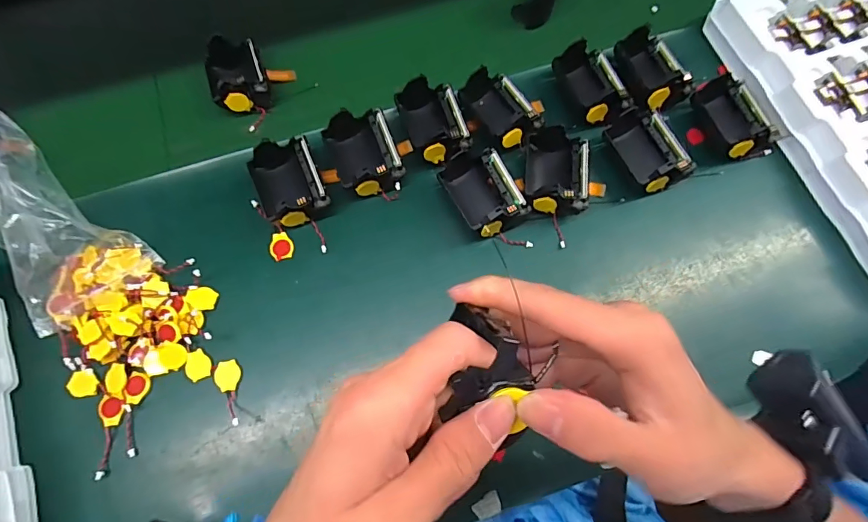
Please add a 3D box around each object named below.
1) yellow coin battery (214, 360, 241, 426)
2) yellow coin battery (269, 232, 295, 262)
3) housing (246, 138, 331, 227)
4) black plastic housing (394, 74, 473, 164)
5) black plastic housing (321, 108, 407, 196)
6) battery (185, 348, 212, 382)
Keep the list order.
[{"bbox_3d":[-0.161,0.104,0.348,0.018,0.006,0.050,-15,71,-4],"label":"yellow coin battery"},{"bbox_3d":[-0.134,-0.014,0.387,0.020,0.004,0.025,-18,71,-5],"label":"yellow coin battery"},{"bbox_3d":[-0.126,-0.069,0.384,0.054,0.040,0.069,-22,72,-7],"label":"housing"},{"bbox_3d":[0.000,-0.130,0.398,0.052,0.034,0.080,-16,71,-5],"label":"black plastic housing"},{"bbox_3d":[-0.062,-0.098,0.395,0.058,0.037,0.084,-23,72,-7],"label":"black plastic housing"},{"bbox_3d":[-0.191,0.084,0.356,0.020,0.004,0.024,-26,72,-8],"label":"battery"}]

